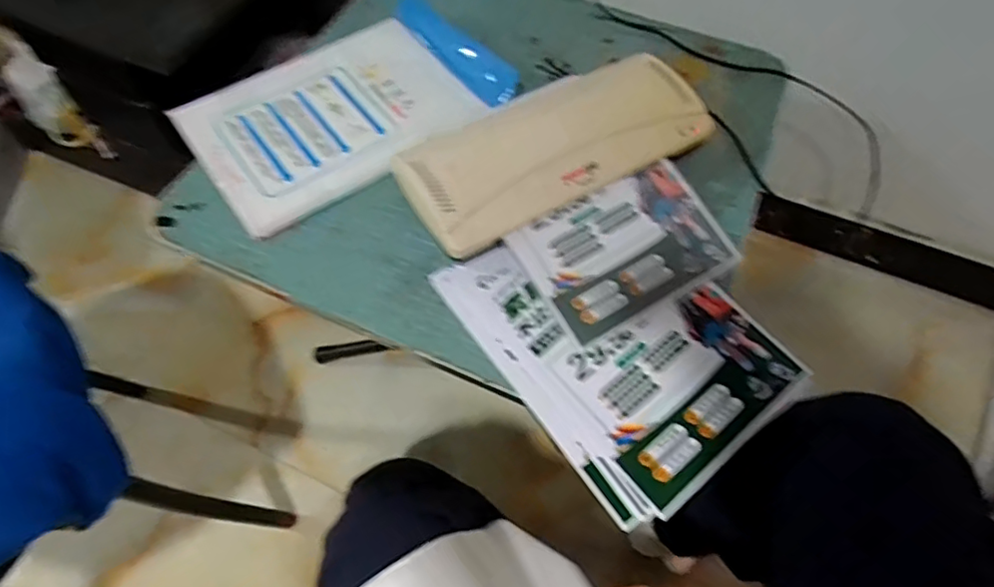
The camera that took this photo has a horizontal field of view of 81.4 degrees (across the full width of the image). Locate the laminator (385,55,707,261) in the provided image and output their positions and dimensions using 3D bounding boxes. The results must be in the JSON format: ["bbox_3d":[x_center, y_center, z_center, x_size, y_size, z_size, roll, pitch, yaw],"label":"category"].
[{"bbox_3d":[0.068,-0.162,0.629,0.344,0.072,0.133,-29,63,-16],"label":"laminator"}]

